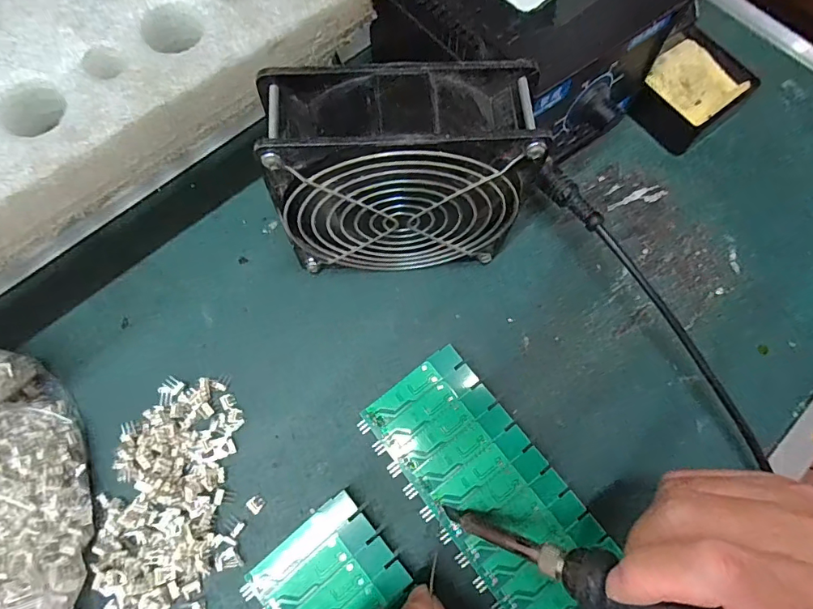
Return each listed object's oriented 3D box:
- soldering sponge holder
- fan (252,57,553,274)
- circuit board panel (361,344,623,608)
[{"bbox_3d":[0.194,-0.149,0.332,0.072,0.024,0.065,-39,77,-14],"label":"soldering sponge holder"},{"bbox_3d":[0.002,-0.058,0.242,0.129,0.123,0.049,-3,71,-4],"label":"fan"},{"bbox_3d":[0.043,0.093,0.251,0.060,0.013,0.137,-36,76,-14],"label":"circuit board panel"}]

